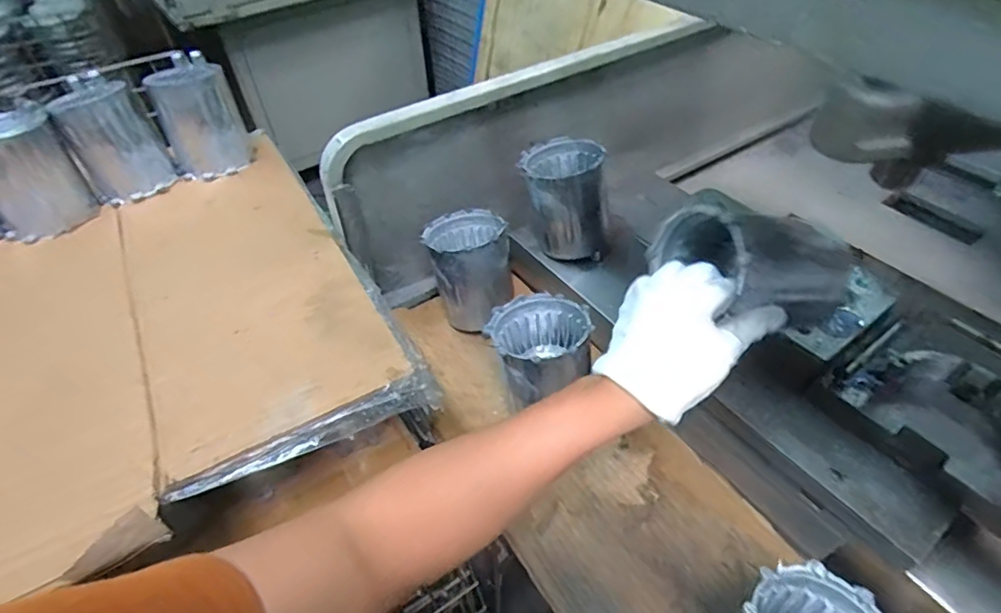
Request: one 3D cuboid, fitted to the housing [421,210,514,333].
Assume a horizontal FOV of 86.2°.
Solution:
[{"bbox_3d":[-0.036,-0.047,0.640,0.093,0.103,0.109,-18,49,-14],"label":"housing"}]

